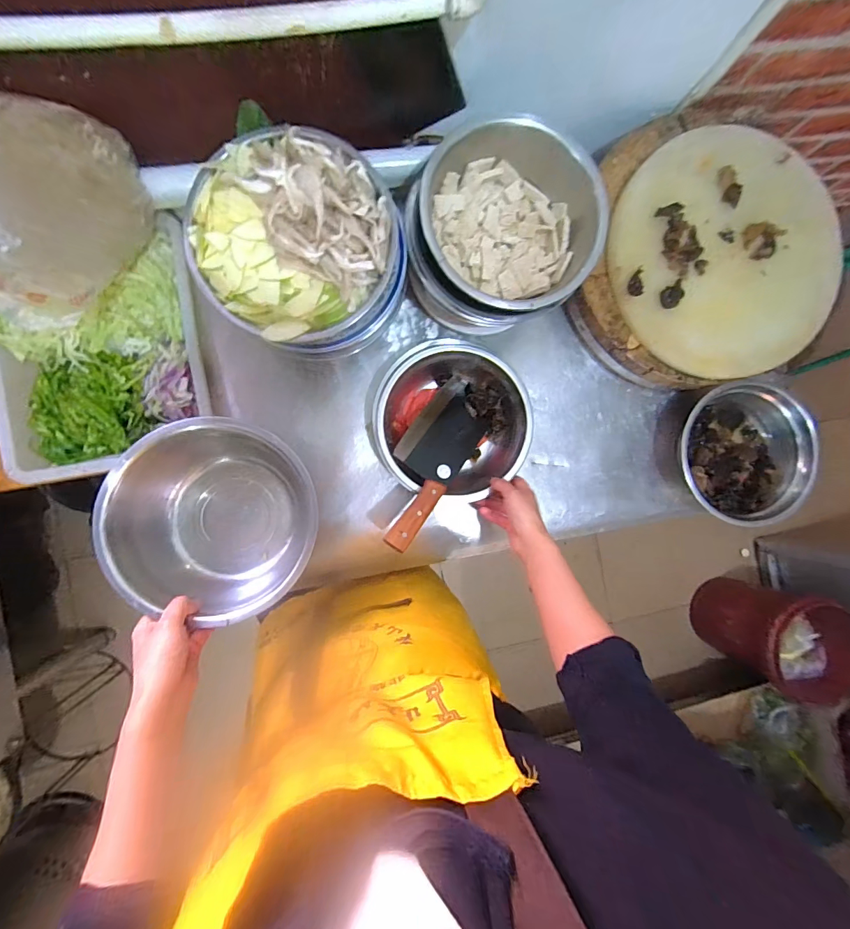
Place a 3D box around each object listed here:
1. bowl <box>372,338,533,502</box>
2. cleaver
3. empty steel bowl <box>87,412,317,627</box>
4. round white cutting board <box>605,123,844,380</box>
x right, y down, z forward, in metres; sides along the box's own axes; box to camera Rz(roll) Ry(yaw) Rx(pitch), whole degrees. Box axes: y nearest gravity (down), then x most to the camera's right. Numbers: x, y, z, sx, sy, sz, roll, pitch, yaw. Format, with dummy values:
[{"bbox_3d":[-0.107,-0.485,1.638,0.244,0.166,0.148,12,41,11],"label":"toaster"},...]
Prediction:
[{"bbox_3d":[0.040,-0.065,0.638,0.237,0.066,0.233,0,89,-7],"label":"bowl"},{"bbox_3d":[0.015,-0.004,0.602,0.110,0.018,0.274,24,67,-6],"label":"cleaver"},{"bbox_3d":[-0.252,0.064,0.513,0.229,0.121,0.217,0,89,-7],"label":"empty steel bowl"},{"bbox_3d":[0.450,-0.310,0.603,0.332,0.033,0.344,0,96,-3],"label":"round white cutting board"}]

